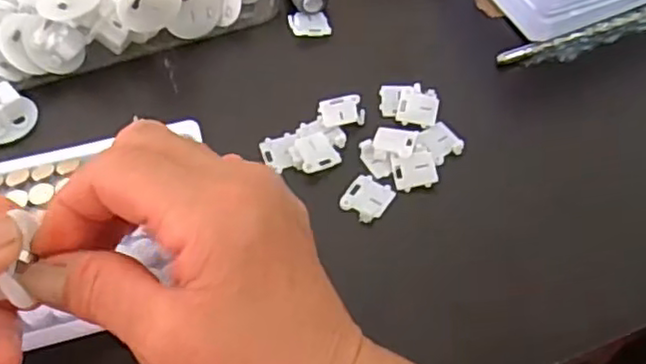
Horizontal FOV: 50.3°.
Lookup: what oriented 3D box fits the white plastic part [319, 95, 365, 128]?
[{"bbox_3d":[0.010,-0.037,0.349,0.022,0.004,0.018,-5,56,-2],"label":"white plastic part"}]

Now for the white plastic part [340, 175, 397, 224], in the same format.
[{"bbox_3d":[0.021,0.007,0.322,0.020,0.004,0.023,30,61,19],"label":"white plastic part"}]

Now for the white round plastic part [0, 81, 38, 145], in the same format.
[{"bbox_3d":[-0.162,-0.035,0.347,0.029,0.020,0.025,-38,64,-22],"label":"white round plastic part"}]

